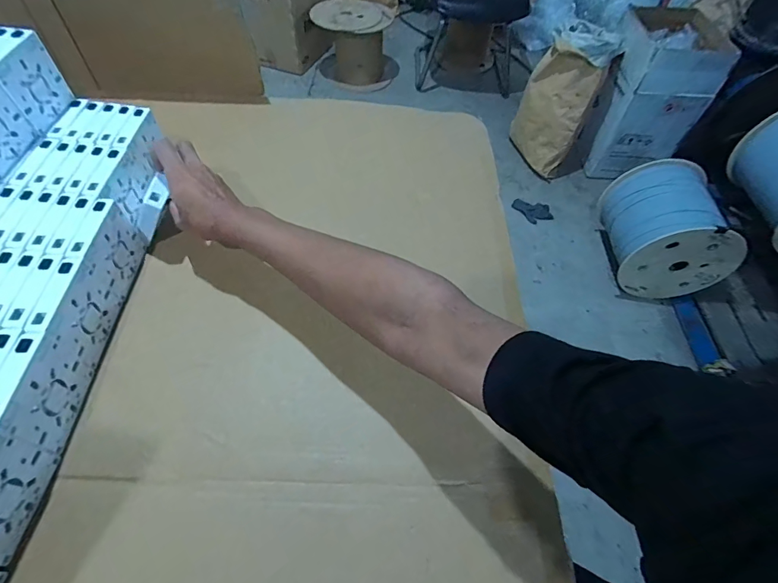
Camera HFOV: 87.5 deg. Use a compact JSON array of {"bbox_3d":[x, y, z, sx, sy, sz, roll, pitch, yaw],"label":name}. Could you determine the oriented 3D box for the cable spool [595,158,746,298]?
[{"bbox_3d":[0.956,-0.236,1.425,0.376,0.329,0.408,12,55,4],"label":"cable spool"}]

